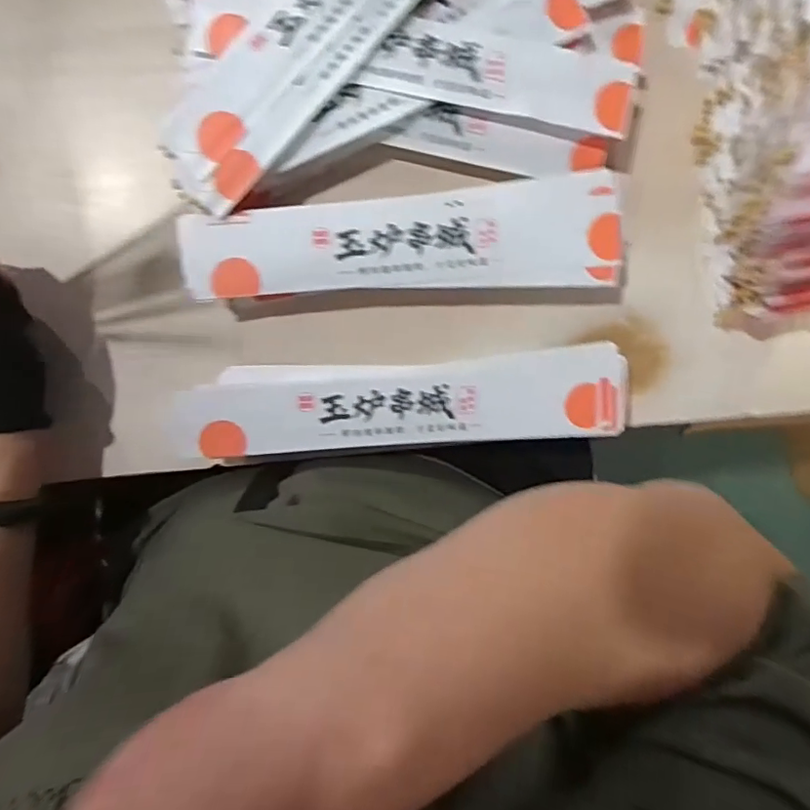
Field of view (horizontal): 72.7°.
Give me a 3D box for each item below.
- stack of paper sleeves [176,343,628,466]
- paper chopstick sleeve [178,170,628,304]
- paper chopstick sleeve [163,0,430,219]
[{"bbox_3d":[-0.005,-0.001,0.383,0.306,0.028,0.066,-6,96,-1],"label":"stack of paper sleeves"},{"bbox_3d":[0.002,-0.103,0.356,0.284,0.010,0.065,-5,98,-3],"label":"paper chopstick sleeve"},{"bbox_3d":[-0.041,-0.243,0.338,0.067,0.010,0.285,43,92,-8],"label":"paper chopstick sleeve"}]

